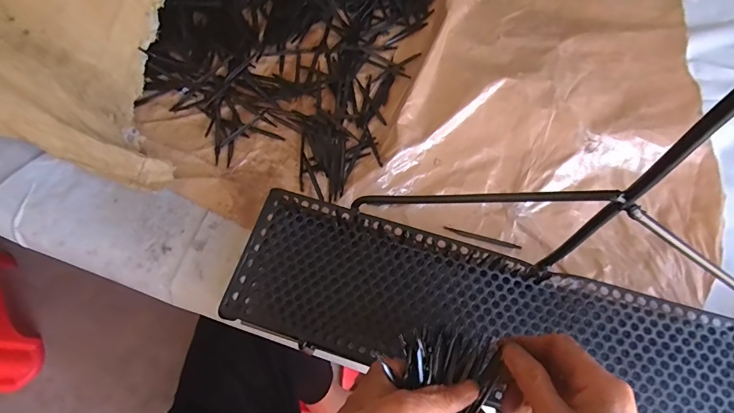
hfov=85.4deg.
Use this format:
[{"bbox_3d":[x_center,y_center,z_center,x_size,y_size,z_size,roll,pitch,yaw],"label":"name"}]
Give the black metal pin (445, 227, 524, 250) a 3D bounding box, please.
[{"bbox_3d":[0.146,0.039,0.505,0.096,0.006,0.007,16,68,5],"label":"black metal pin"}]

